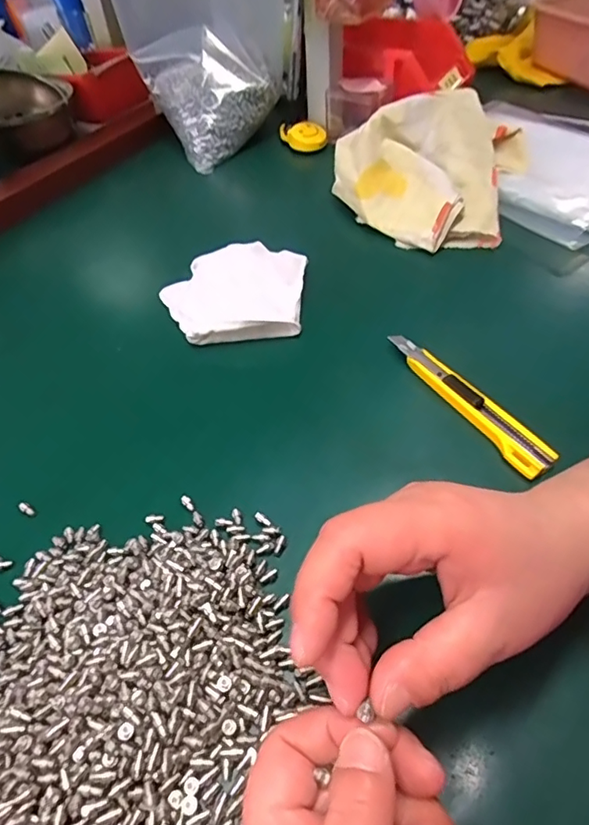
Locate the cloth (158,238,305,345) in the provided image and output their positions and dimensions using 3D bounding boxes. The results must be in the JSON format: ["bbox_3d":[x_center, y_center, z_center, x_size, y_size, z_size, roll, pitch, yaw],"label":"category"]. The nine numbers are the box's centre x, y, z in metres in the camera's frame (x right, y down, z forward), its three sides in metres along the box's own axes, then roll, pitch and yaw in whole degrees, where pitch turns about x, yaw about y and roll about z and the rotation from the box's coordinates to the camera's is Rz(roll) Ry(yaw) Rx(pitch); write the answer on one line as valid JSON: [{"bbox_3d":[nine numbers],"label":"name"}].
[{"bbox_3d":[-0.049,-0.093,0.414,0.109,0.022,0.097,0,49,3],"label":"cloth"}]

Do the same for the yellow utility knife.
[{"bbox_3d":[0.107,-0.009,0.337,0.021,0.012,0.131,-27,52,-19],"label":"yellow utility knife"}]

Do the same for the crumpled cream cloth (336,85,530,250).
[{"bbox_3d":[0.121,-0.227,0.482,0.169,0.070,0.169,12,50,13],"label":"crumpled cream cloth"}]

